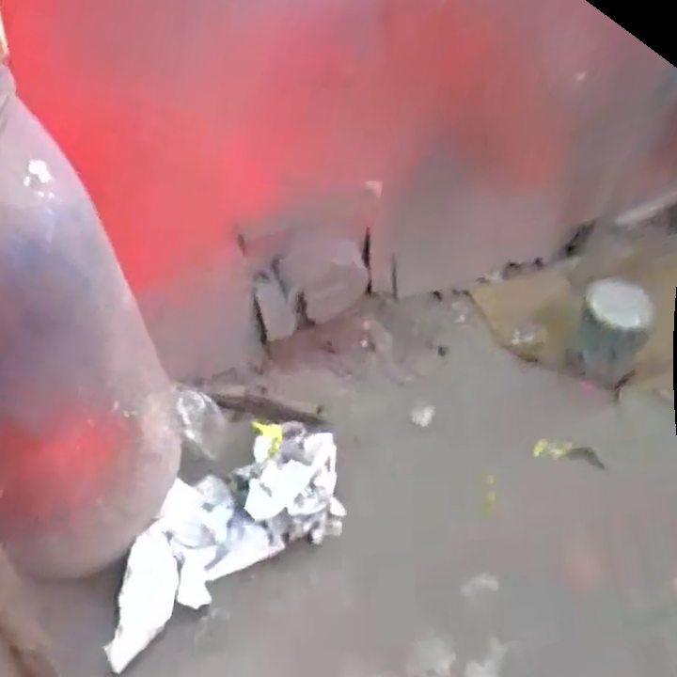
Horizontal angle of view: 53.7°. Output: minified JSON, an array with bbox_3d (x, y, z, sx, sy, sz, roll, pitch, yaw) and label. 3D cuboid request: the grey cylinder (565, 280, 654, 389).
[{"bbox_3d":[0.634,-0.003,1.560,0.164,0.206,0.128,18,50,21],"label":"grey cylinder"}]

